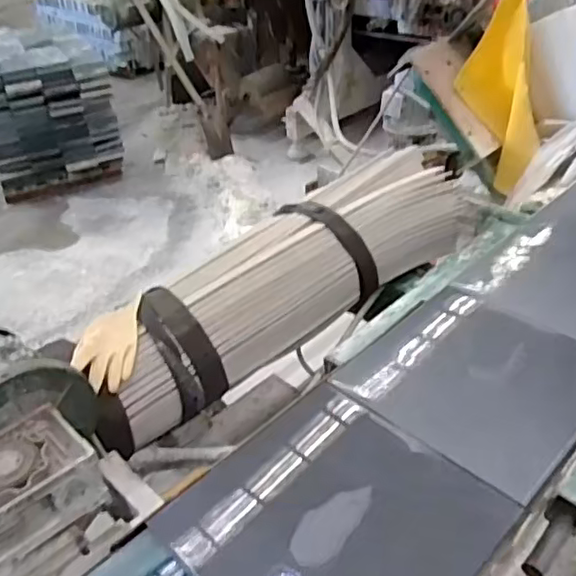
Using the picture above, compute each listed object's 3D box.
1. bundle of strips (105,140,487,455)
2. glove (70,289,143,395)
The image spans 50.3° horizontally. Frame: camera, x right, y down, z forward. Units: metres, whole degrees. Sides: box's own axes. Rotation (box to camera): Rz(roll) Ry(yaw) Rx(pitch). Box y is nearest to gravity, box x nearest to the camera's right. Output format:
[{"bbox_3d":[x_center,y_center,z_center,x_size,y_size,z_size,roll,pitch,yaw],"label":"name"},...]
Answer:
[{"bbox_3d":[-0.002,-0.012,1.217,0.889,0.183,0.239,-26,41,-28],"label":"bundle of strips"},{"bbox_3d":[-0.312,0.091,1.072,0.103,0.041,0.218,-5,36,-1],"label":"glove"}]

